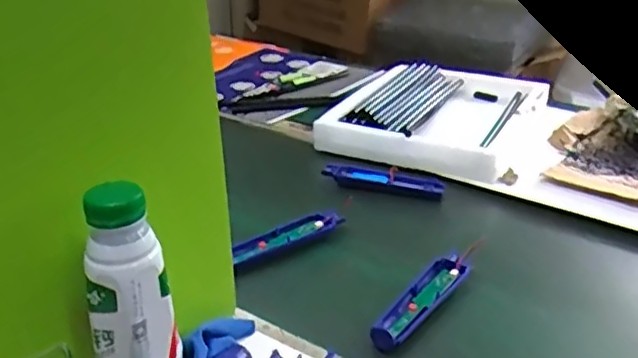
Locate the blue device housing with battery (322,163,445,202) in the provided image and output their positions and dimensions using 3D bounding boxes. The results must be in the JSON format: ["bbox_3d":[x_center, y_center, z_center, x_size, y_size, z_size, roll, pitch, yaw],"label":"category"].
[{"bbox_3d":[0.093,0.003,0.928,0.167,0.025,0.039,12,29,24],"label":"blue device housing with battery"}]

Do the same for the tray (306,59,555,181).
[{"bbox_3d":[0.210,-0.115,1.108,0.319,0.047,0.402,14,29,28],"label":"tray"}]

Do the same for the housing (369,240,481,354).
[{"bbox_3d":[0.111,0.116,0.667,0.040,0.022,0.178,16,30,30],"label":"housing"}]

